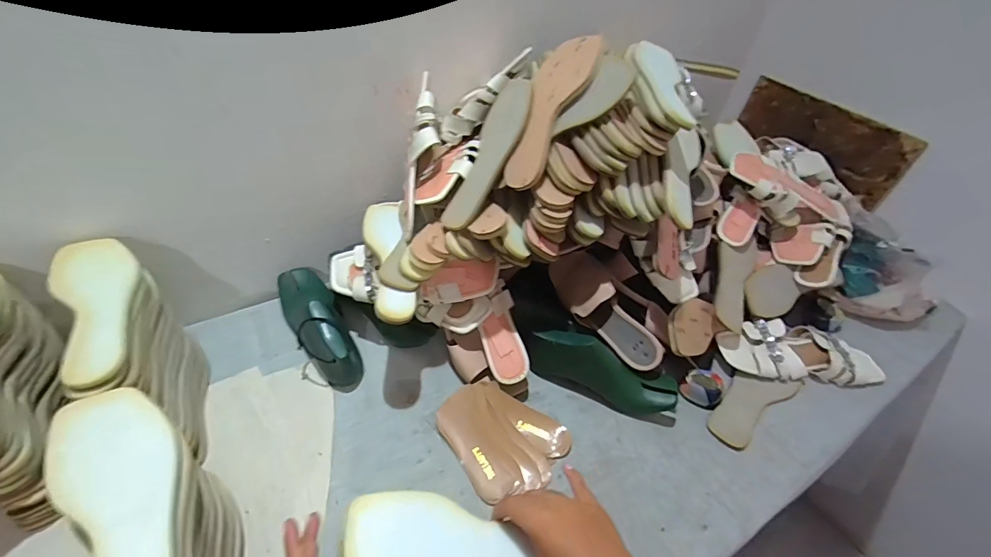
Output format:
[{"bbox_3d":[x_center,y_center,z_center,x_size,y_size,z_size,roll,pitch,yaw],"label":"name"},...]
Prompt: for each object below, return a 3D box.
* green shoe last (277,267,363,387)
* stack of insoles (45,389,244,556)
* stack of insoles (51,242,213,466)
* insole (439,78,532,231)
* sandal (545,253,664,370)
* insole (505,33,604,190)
[{"bbox_3d":[-0.286,0.065,0.705,0.077,0.087,0.238,-21,50,-28],"label":"green shoe last"},{"bbox_3d":[-0.286,0.254,0.398,0.080,0.225,0.248,-28,54,-31],"label":"stack of insoles"},{"bbox_3d":[-0.450,0.100,0.552,0.095,0.208,0.238,-20,49,-27],"label":"stack of insoles"},{"bbox_3d":[-0.007,-0.173,0.601,0.084,0.011,0.229,8,73,38],"label":"insole"},{"bbox_3d":[0.171,0.044,0.705,0.076,0.086,0.241,-1,47,-52],"label":"sandal"},{"bbox_3d":[0.074,-0.230,0.584,0.074,0.032,0.243,21,81,14],"label":"insole"}]

